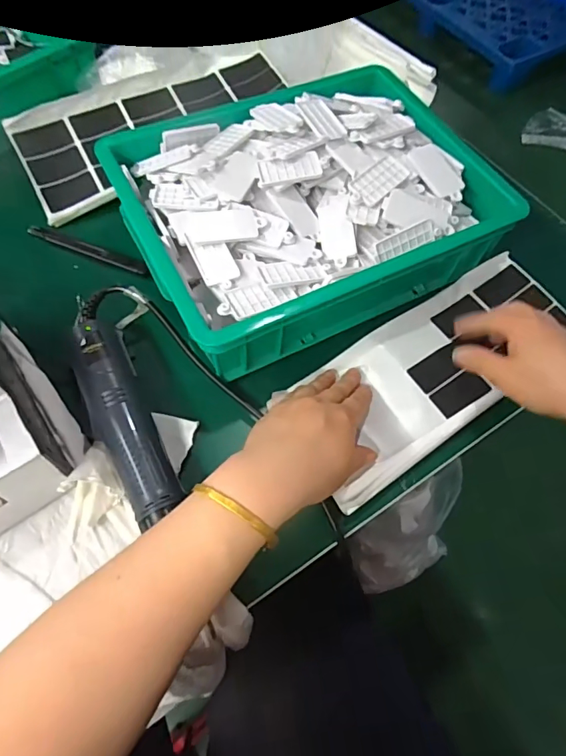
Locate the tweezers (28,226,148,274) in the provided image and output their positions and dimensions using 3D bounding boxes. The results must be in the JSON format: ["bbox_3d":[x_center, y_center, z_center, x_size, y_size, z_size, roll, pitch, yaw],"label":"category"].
[{"bbox_3d":[-0.202,-0.133,0.493,0.136,0.005,0.016,20,63,7],"label":"tweezers"}]

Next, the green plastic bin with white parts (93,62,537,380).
[{"bbox_3d":[0.028,-0.171,0.476,0.329,0.084,0.241,-24,67,-15],"label":"green plastic bin with white parts"}]

